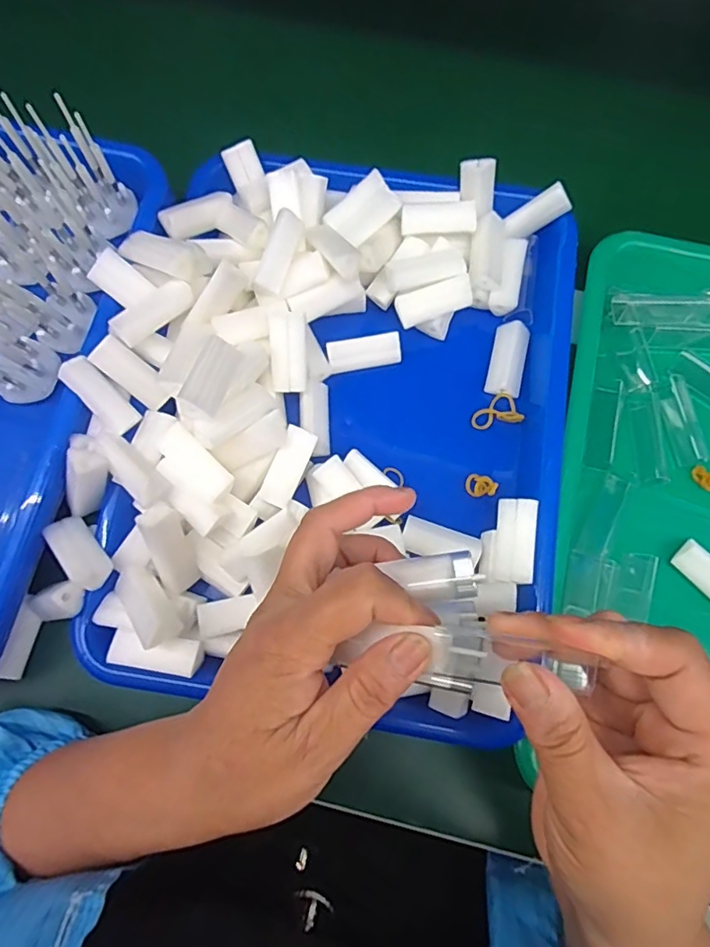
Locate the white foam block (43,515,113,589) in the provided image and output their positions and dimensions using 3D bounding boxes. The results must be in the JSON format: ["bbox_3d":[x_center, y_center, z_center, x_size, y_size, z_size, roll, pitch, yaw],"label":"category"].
[{"bbox_3d":[-0.146,0.042,0.291,0.020,0.012,0.046,-43,64,-9],"label":"white foam block"}]

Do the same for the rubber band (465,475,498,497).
[{"bbox_3d":[0.075,0.007,0.325,0.018,0.004,0.013,8,76,2],"label":"rubber band"}]

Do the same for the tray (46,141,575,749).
[{"bbox_3d":[-0.014,-0.038,0.315,0.264,0.058,0.325,10,76,3],"label":"tray"}]

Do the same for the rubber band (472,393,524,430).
[{"bbox_3d":[0.087,-0.039,0.336,0.029,0.010,0.020,-8,76,-2],"label":"rubber band"}]

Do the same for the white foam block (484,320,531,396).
[{"bbox_3d":[0.097,-0.071,0.340,0.022,0.014,0.045,14,77,4],"label":"white foam block"}]

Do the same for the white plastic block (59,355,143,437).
[{"bbox_3d":[-0.140,-0.043,0.301,0.018,0.014,0.046,-42,119,-9],"label":"white plastic block"}]

